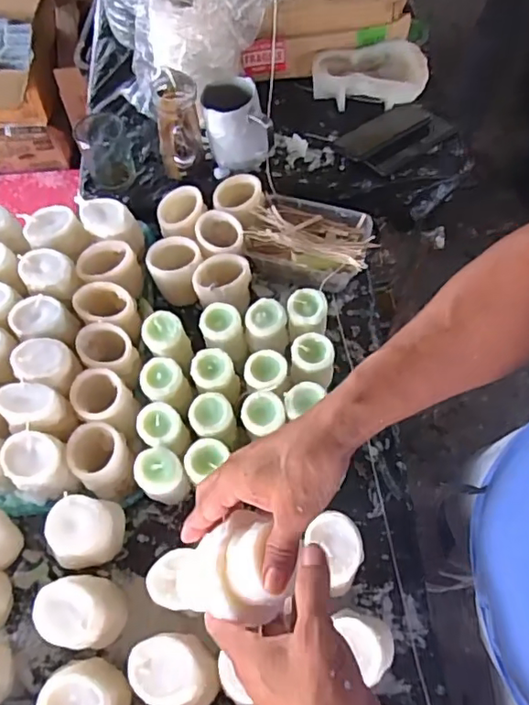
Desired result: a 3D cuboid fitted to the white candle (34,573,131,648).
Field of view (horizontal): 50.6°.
[{"bbox_3d":[-0.190,0.281,0.604,0.080,0.106,0.073,12,64,7],"label":"white candle"}]

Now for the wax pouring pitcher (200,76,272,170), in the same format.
[{"bbox_3d":[-0.039,-0.341,0.843,0.098,0.109,0.102,2,63,3],"label":"wax pouring pitcher"}]

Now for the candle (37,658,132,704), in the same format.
[{"bbox_3d":[-0.176,0.354,0.570,0.083,0.110,0.069,32,68,16],"label":"candle"}]

